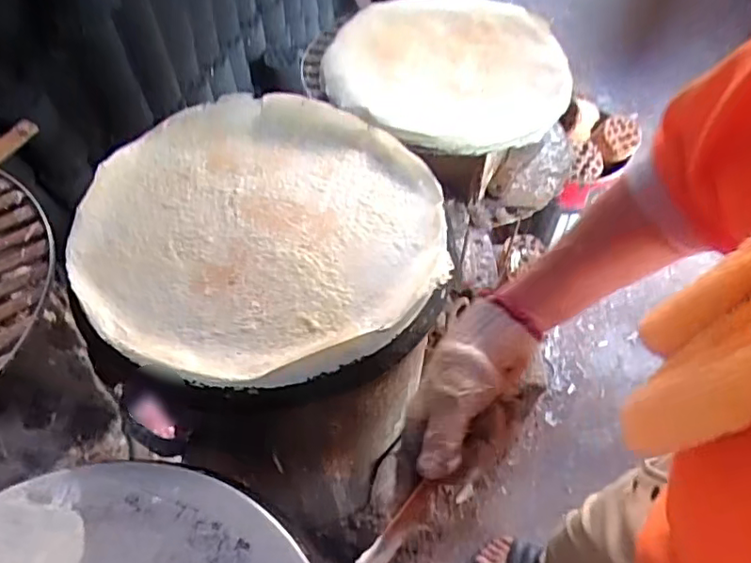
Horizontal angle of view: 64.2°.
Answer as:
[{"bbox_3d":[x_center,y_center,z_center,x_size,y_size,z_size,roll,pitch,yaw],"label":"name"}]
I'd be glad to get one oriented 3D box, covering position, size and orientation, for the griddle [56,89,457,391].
[{"bbox_3d":[-0.118,-0.069,0.620,0.352,0.044,0.375,-1,56,1],"label":"griddle"}]

